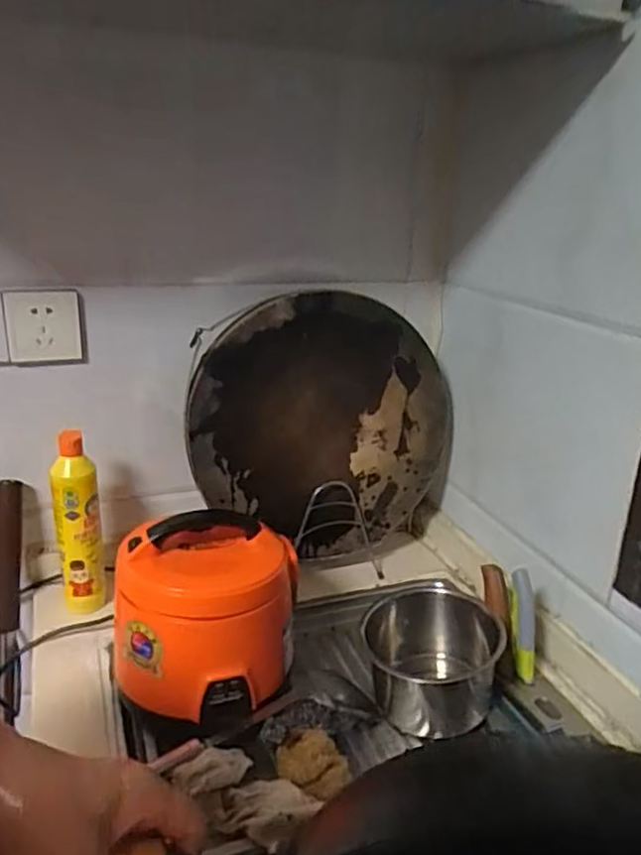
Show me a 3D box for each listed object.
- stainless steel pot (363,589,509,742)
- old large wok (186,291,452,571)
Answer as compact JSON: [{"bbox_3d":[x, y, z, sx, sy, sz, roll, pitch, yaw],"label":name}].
[{"bbox_3d":[0.122,0.253,0.761,0.150,0.100,0.125,6,21,9],"label":"stainless steel pot"},{"bbox_3d":[0.011,0.017,0.952,0.383,0.371,0.087,-8,22,-25],"label":"old large wok"}]

